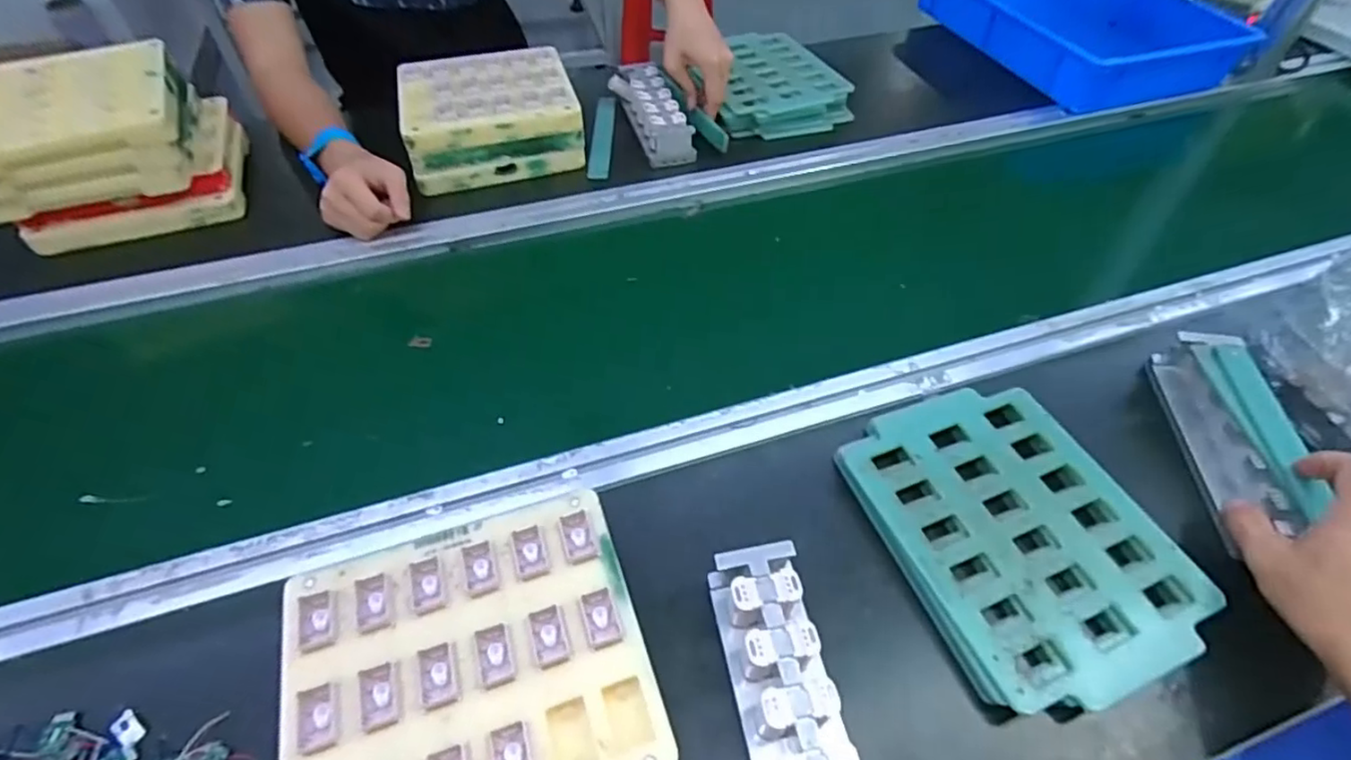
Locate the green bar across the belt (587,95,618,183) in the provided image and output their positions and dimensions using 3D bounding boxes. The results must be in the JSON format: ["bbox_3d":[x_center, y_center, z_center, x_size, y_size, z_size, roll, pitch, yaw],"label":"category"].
[{"bbox_3d":[-0.095,-0.316,0.810,0.027,0.012,0.194,0,50,-1],"label":"green bar across the belt"}]

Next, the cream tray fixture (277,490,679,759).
[{"bbox_3d":[-0.118,0.164,0.356,0.196,0.011,0.176,-15,52,-13],"label":"cream tray fixture"}]

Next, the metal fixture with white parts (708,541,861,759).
[{"bbox_3d":[0.070,0.196,0.367,0.059,0.048,0.186,-9,51,-9],"label":"metal fixture with white parts"}]

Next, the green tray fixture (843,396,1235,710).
[{"bbox_3d":[0.243,0.109,0.455,0.181,0.025,0.226,-18,53,-16],"label":"green tray fixture"}]

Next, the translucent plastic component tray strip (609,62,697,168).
[{"bbox_3d":[-0.031,-0.345,0.813,0.070,0.057,0.187,-12,52,-11],"label":"translucent plastic component tray strip"}]

